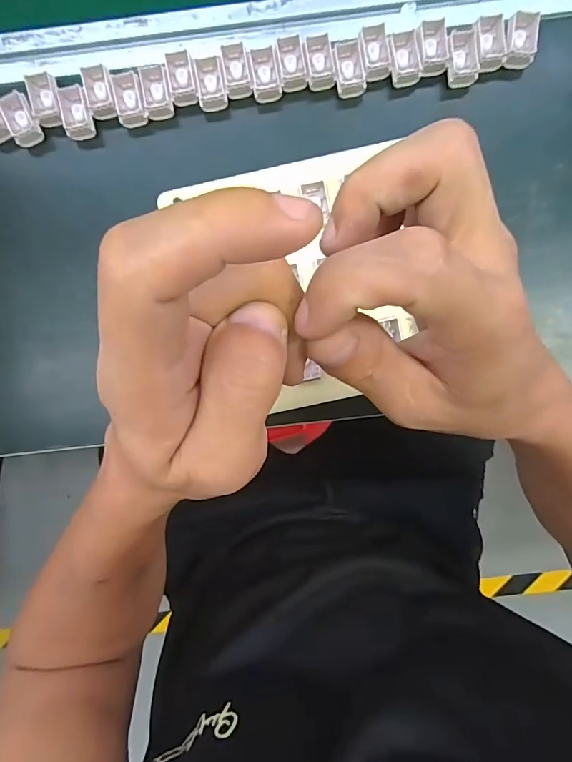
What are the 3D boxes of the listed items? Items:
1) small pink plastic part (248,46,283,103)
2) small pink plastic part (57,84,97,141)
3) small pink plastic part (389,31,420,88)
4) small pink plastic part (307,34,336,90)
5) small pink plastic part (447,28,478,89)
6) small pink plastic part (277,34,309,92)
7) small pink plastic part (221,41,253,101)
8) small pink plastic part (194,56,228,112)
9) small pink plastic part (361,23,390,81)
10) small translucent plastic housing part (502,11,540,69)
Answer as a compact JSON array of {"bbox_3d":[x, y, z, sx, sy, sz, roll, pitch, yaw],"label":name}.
[{"bbox_3d":[-0.016,-0.239,0.337,0.023,0.011,0.036,-7,90,1],"label":"small pink plastic part"},{"bbox_3d":[-0.165,-0.212,0.341,0.021,0.010,0.039,-12,90,1],"label":"small pink plastic part"},{"bbox_3d":[0.091,-0.247,0.334,0.021,0.010,0.035,-10,90,1],"label":"small pink plastic part"},{"bbox_3d":[0.027,-0.247,0.335,0.019,0.009,0.038,-7,90,1],"label":"small pink plastic part"},{"bbox_3d":[0.134,-0.247,0.332,0.021,0.011,0.037,-11,90,1],"label":"small pink plastic part"},{"bbox_3d":[0.005,-0.248,0.336,0.020,0.010,0.041,-8,90,1],"label":"small pink plastic part"},{"bbox_3d":[-0.039,-0.242,0.338,0.019,0.010,0.038,-11,90,1],"label":"small pink plastic part"},{"bbox_3d":[-0.058,-0.234,0.338,0.022,0.011,0.039,-7,90,1],"label":"small pink plastic part"},{"bbox_3d":[0.069,-0.253,0.334,0.020,0.011,0.037,-4,90,1],"label":"small pink plastic part"},{"bbox_3d":[0.179,-0.260,0.330,0.022,0.010,0.037,6,90,1],"label":"small translucent plastic housing part"}]

